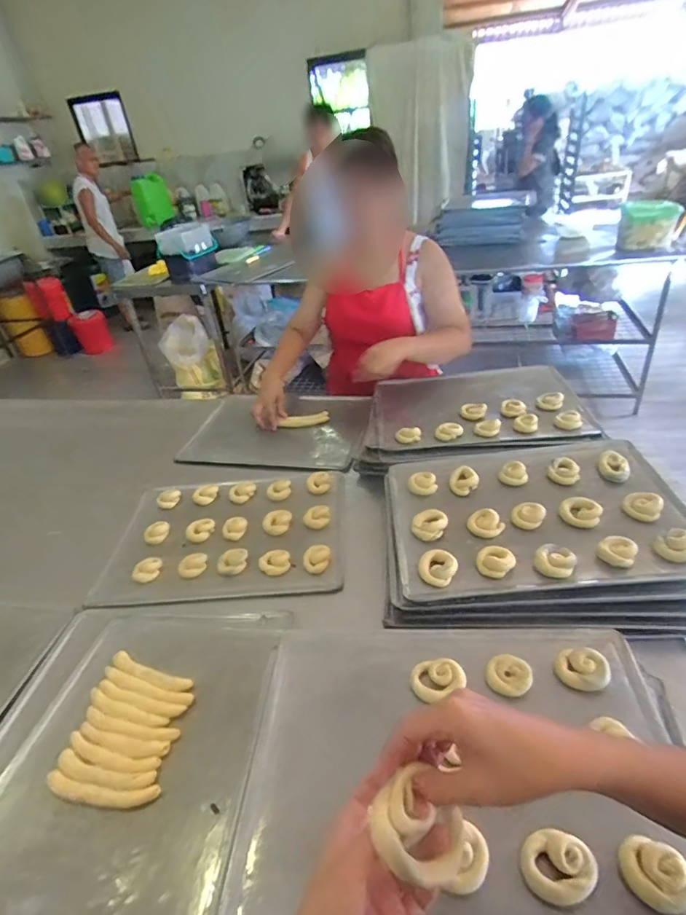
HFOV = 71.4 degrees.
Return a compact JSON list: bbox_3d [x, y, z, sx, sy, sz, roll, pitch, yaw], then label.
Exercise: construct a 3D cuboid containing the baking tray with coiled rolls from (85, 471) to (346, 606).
[{"bbox_3d":[-0.223,0.150,0.947,0.450,0.039,0.332,-5,35,4],"label":"baking tray with coiled rolls"}]

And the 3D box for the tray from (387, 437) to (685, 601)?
[{"bbox_3d":[0.311,0.078,0.804,0.449,0.030,0.343,-6,35,3],"label":"tray"}]

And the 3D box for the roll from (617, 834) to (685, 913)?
[{"bbox_3d":[0.272,0.359,0.412,0.056,0.030,0.044,11,39,25],"label":"roll"}]

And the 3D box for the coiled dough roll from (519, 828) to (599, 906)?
[{"bbox_3d":[0.194,0.367,0.431,0.061,0.017,0.051,-10,35,-3],"label":"coiled dough roll"}]

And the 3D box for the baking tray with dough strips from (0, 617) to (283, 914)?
[{"bbox_3d":[-0.262,0.376,0.565,0.319,0.038,0.445,1,36,12],"label":"baking tray with dough strips"}]

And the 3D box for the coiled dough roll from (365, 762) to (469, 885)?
[{"bbox_3d":[0.055,0.267,0.341,0.062,0.022,0.062,15,45,-15],"label":"coiled dough roll"}]

